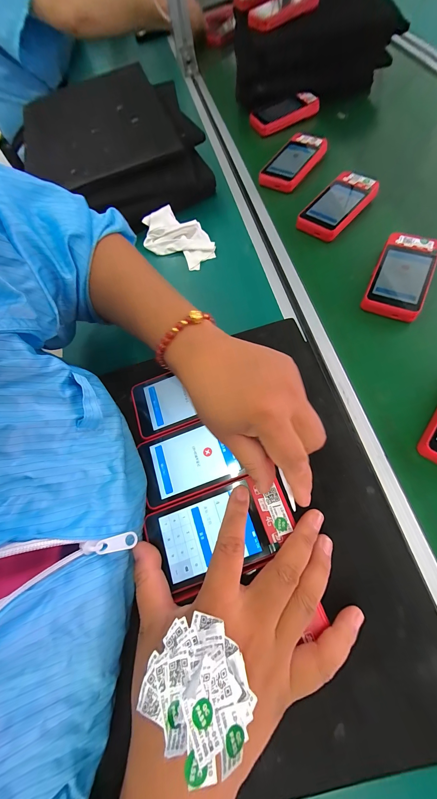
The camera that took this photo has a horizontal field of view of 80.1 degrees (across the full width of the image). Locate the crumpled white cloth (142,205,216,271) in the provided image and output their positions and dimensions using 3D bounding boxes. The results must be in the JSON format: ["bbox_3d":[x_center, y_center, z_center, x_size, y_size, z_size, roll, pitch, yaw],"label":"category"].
[{"bbox_3d":[-0.063,-0.251,0.403,0.124,0.012,0.072,32,87,10],"label":"crumpled white cloth"}]

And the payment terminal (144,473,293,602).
[{"bbox_3d":[0.000,0.107,0.210,0.111,0.018,0.064,-18,66,-6],"label":"payment terminal"}]

